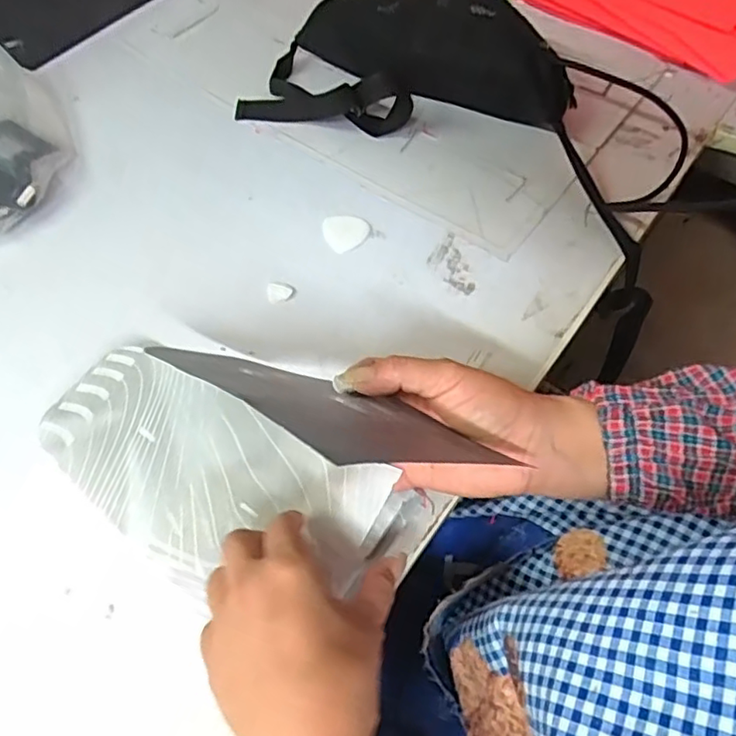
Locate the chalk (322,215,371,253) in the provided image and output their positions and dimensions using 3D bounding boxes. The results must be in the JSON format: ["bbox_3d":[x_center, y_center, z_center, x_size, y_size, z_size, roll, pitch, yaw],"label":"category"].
[{"bbox_3d":[-0.022,-0.125,0.544,0.042,0.004,0.041,-1,59,1],"label":"chalk"}]

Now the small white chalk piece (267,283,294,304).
[{"bbox_3d":[-0.074,-0.065,0.506,0.022,0.004,0.018,-13,60,-6],"label":"small white chalk piece"}]

